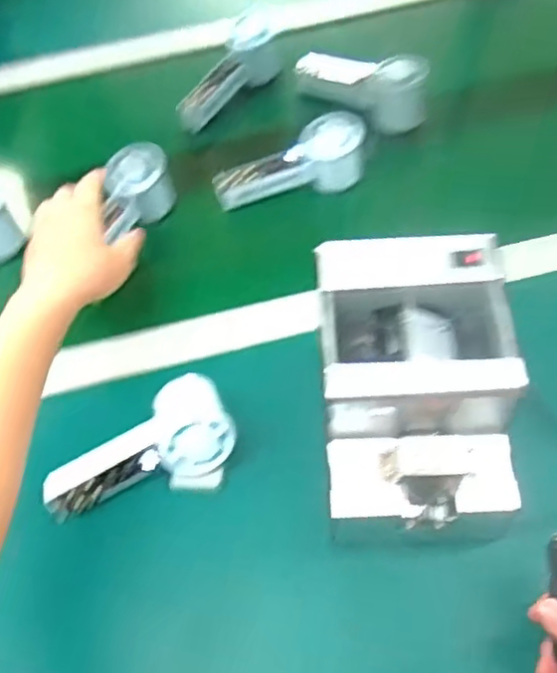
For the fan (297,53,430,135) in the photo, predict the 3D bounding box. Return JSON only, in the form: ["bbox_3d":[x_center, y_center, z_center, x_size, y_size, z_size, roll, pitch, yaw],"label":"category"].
[{"bbox_3d":[0.094,-0.289,0.748,0.167,0.063,0.050,33,66,22],"label":"fan"}]

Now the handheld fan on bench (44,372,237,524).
[{"bbox_3d":[-0.105,0.100,0.524,0.156,0.058,0.084,-35,62,-16],"label":"handheld fan on bench"}]

